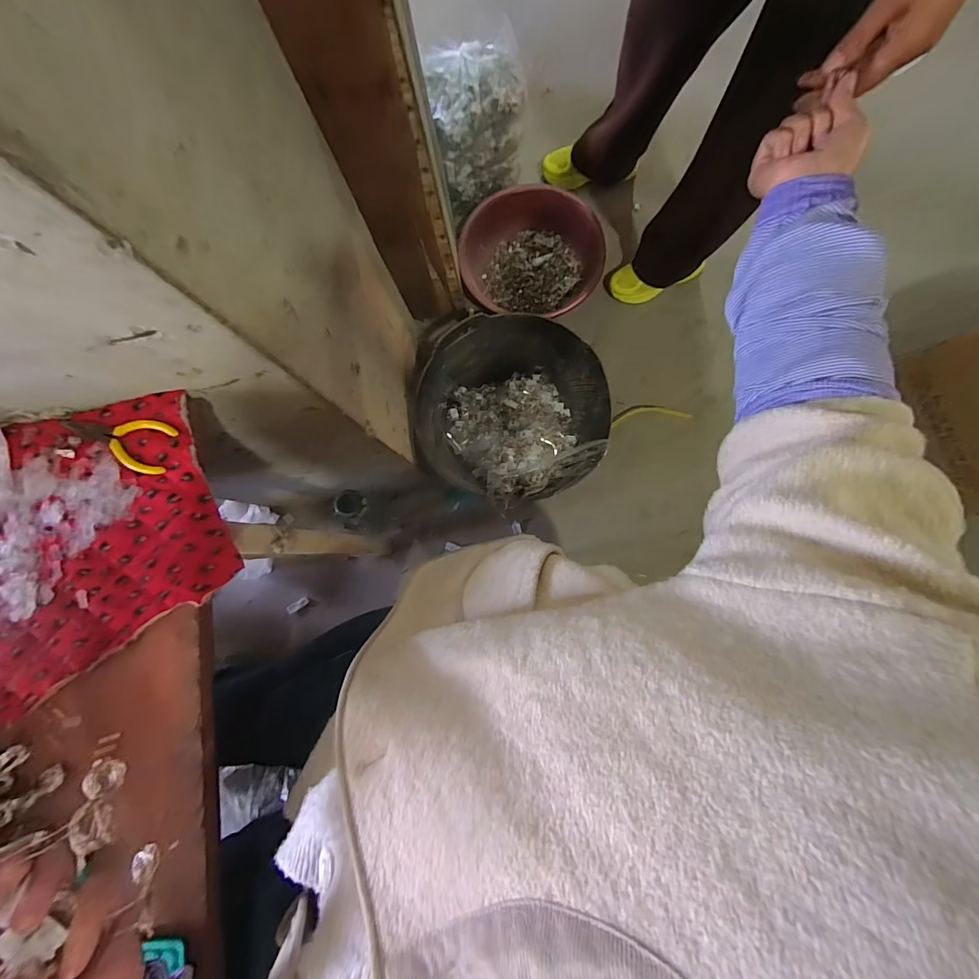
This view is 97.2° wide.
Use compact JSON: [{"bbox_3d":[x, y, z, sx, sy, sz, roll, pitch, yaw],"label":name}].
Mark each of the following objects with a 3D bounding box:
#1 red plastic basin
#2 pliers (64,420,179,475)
[{"bbox_3d":[0.113,-0.626,1.146,0.367,0.112,0.315,0,82,4],"label":"red plastic basin"},{"bbox_3d":[-0.369,-0.052,0.429,0.115,0.006,0.052,17,83,6],"label":"pliers"}]

